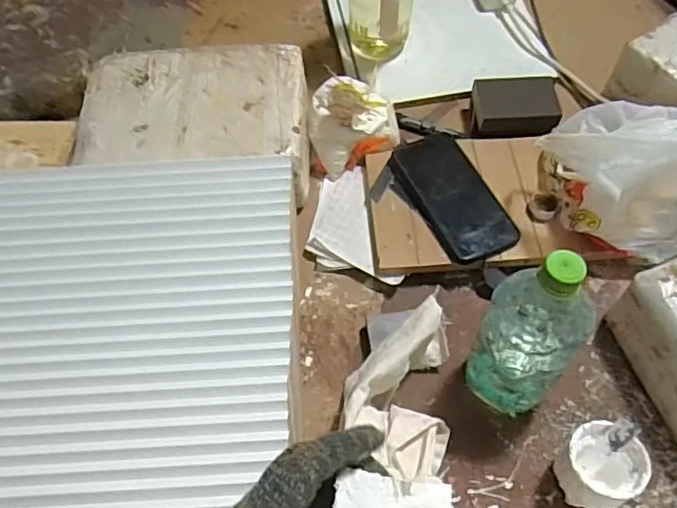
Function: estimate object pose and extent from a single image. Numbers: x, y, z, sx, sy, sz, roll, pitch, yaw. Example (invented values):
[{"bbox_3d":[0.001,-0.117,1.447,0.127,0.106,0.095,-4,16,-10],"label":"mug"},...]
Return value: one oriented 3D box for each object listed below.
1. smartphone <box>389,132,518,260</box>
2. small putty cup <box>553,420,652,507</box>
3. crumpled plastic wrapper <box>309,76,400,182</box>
[{"bbox_3d":[0.129,-0.068,0.669,0.085,0.015,0.167,-20,65,-8],"label":"smartphone"},{"bbox_3d":[0.222,0.186,0.511,0.062,0.066,0.062,-1,58,2],"label":"small putty cup"},{"bbox_3d":[0.016,-0.165,0.720,0.106,0.093,0.088,-17,59,-7],"label":"crumpled plastic wrapper"}]

